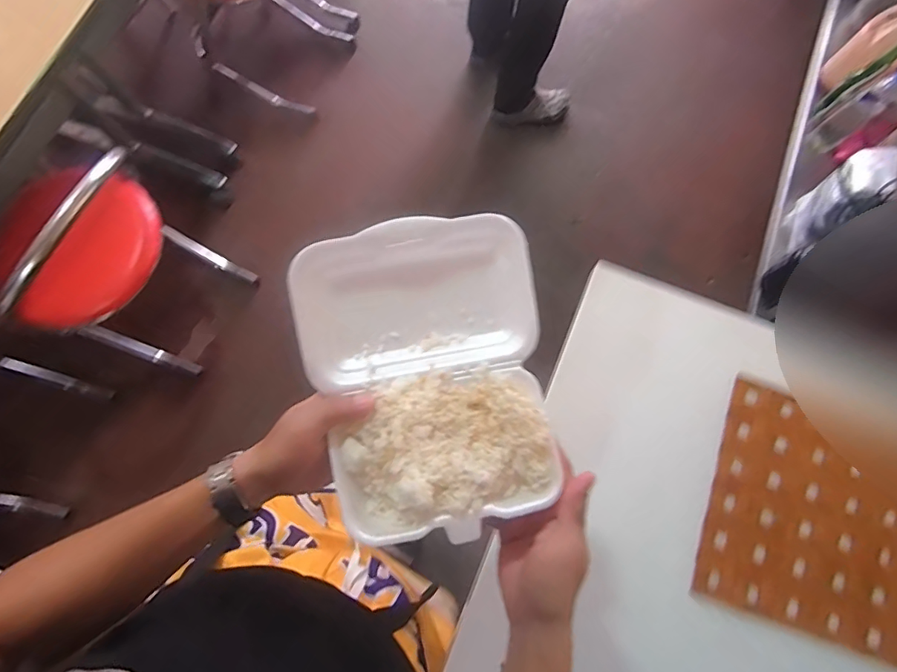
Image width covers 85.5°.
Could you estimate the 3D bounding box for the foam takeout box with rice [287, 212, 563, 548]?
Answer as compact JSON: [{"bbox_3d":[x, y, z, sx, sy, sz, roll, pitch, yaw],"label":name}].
[{"bbox_3d":[-0.015,0.030,0.368,0.178,0.057,0.224,-11,74,-3],"label":"foam takeout box with rice"}]

